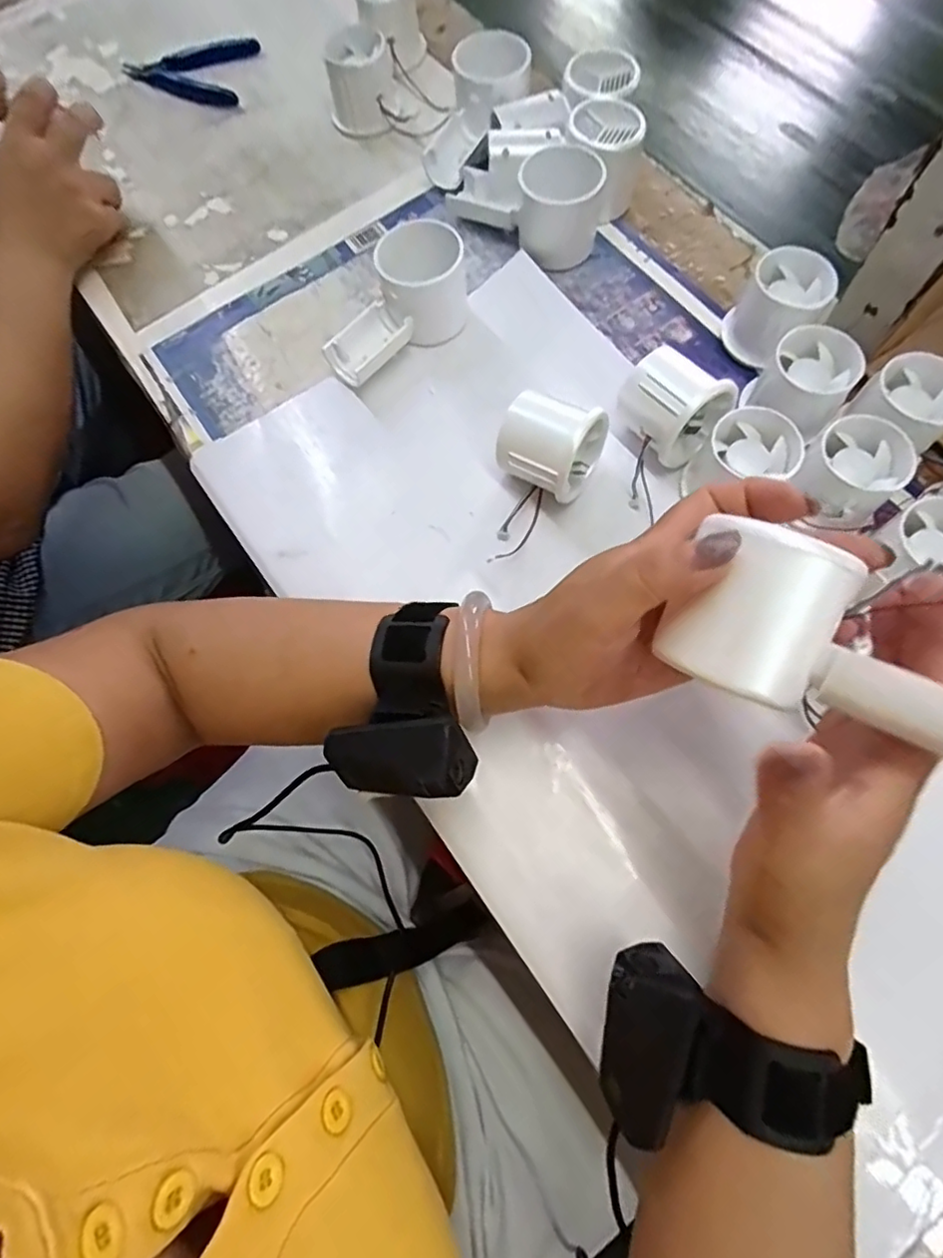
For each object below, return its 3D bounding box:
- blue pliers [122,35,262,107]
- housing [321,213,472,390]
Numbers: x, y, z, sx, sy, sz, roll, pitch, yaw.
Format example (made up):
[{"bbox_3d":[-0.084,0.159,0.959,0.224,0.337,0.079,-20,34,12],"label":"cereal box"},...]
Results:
[{"bbox_3d":[-0.255,-0.510,0.541,0.111,0.011,0.082,6,72,5],"label":"blue pliers"},{"bbox_3d":[-0.053,-0.219,0.406,0.110,0.055,0.054,-36,73,-9],"label":"housing"}]

